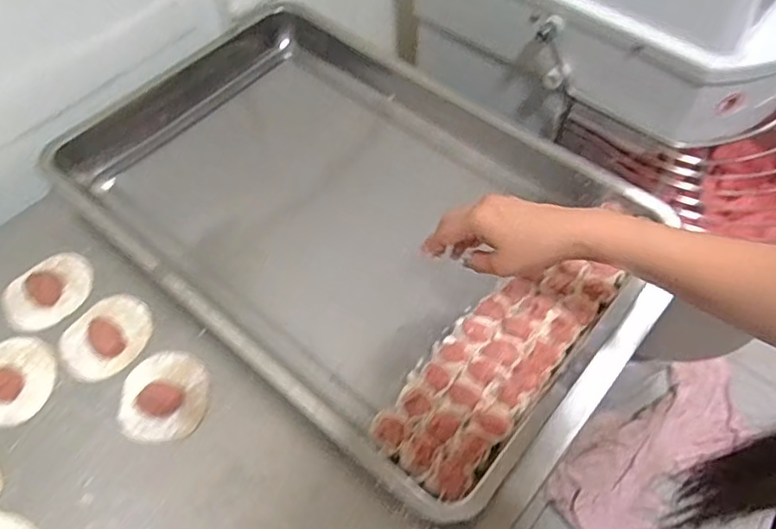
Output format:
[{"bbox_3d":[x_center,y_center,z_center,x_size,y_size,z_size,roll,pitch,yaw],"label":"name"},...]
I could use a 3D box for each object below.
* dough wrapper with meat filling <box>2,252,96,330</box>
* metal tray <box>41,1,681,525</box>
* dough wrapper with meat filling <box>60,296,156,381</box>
[{"bbox_3d":[-0.343,0.027,0.599,0.087,0.010,0.067,-34,63,-22],"label":"dough wrapper with meat filling"},{"bbox_3d":[-0.050,-0.066,0.636,0.582,0.069,0.389,35,62,21],"label":"metal tray"},{"bbox_3d":[-0.273,0.068,0.572,0.082,0.009,0.081,0,56,-1],"label":"dough wrapper with meat filling"}]

